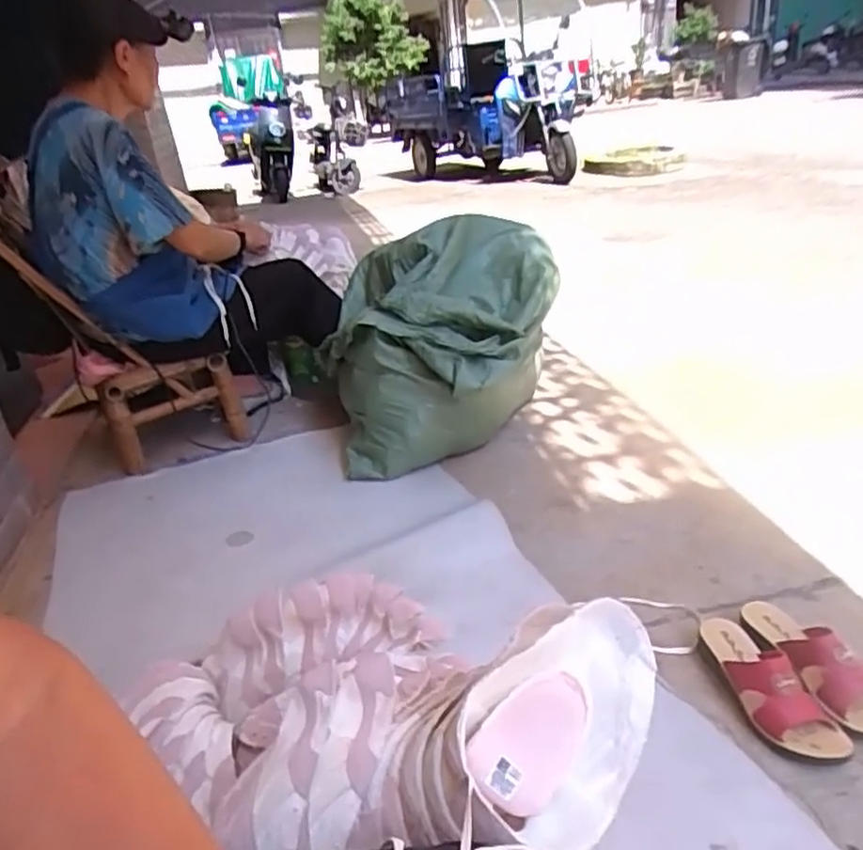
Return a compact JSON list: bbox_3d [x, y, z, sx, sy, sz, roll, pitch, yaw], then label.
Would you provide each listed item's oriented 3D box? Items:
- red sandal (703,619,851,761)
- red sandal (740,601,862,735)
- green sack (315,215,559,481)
[{"bbox_3d":[0.432,0.326,0.865,0.086,0.080,0.226,-9,28,-10],"label":"red sandal"},{"bbox_3d":[0.516,0.309,0.895,0.096,0.076,0.219,-7,27,-5],"label":"red sandal"},{"bbox_3d":[0.003,-0.181,1.517,0.530,0.431,0.474,1,28,9],"label":"green sack"}]

